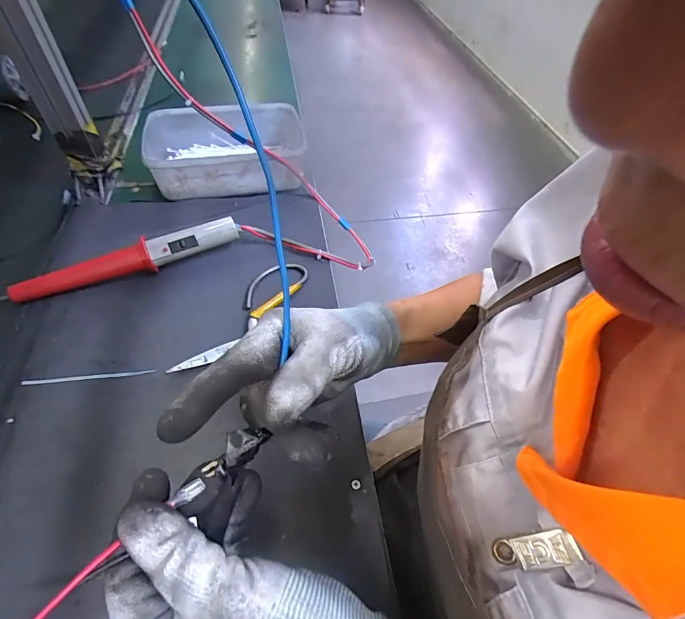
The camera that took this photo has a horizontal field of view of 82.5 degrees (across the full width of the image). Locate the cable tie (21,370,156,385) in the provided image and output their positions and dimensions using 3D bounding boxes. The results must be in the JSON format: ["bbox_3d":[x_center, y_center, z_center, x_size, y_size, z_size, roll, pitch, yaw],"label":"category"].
[{"bbox_3d":[-0.247,0.067,0.382,0.120,0.004,0.005,-5,51,-7],"label":"cable tie"}]

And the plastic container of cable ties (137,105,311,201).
[{"bbox_3d":[-0.174,-0.239,0.589,0.222,0.067,0.163,-10,51,-11],"label":"plastic container of cable ties"}]

